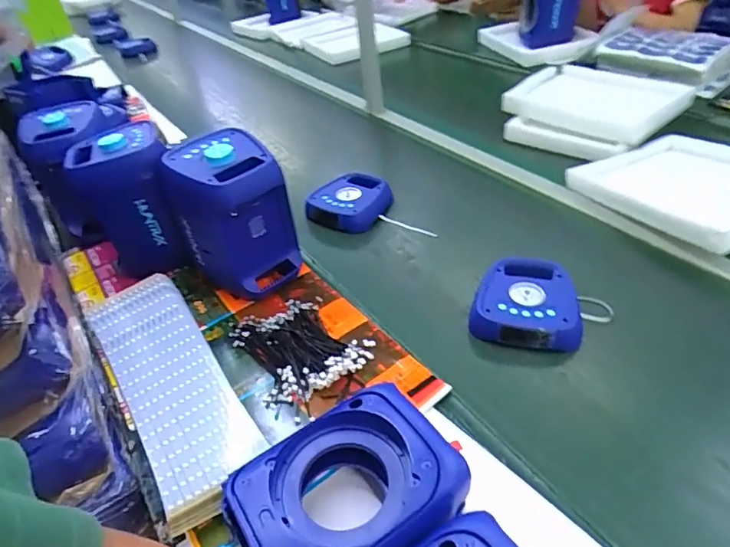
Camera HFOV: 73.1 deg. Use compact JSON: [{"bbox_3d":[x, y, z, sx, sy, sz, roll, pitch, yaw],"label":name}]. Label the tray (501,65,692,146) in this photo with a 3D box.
[{"bbox_3d":[0.561,-0.430,1.216,0.303,0.051,0.372,-33,45,-27],"label":"tray"}]

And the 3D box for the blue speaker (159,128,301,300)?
[{"bbox_3d":[-0.219,-0.082,0.832,0.159,0.268,0.126,-27,43,-21],"label":"blue speaker"}]

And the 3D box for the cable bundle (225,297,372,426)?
[{"bbox_3d":[-0.110,0.104,0.755,0.165,0.017,0.213,-35,46,-29],"label":"cable bundle"}]

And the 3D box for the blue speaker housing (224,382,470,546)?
[{"bbox_3d":[-0.013,0.242,0.528,0.226,0.087,0.171,-27,43,-21],"label":"blue speaker housing"}]

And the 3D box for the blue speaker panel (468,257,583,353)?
[{"bbox_3d":[0.255,0.045,0.788,0.158,0.048,0.167,4,41,15],"label":"blue speaker panel"}]

